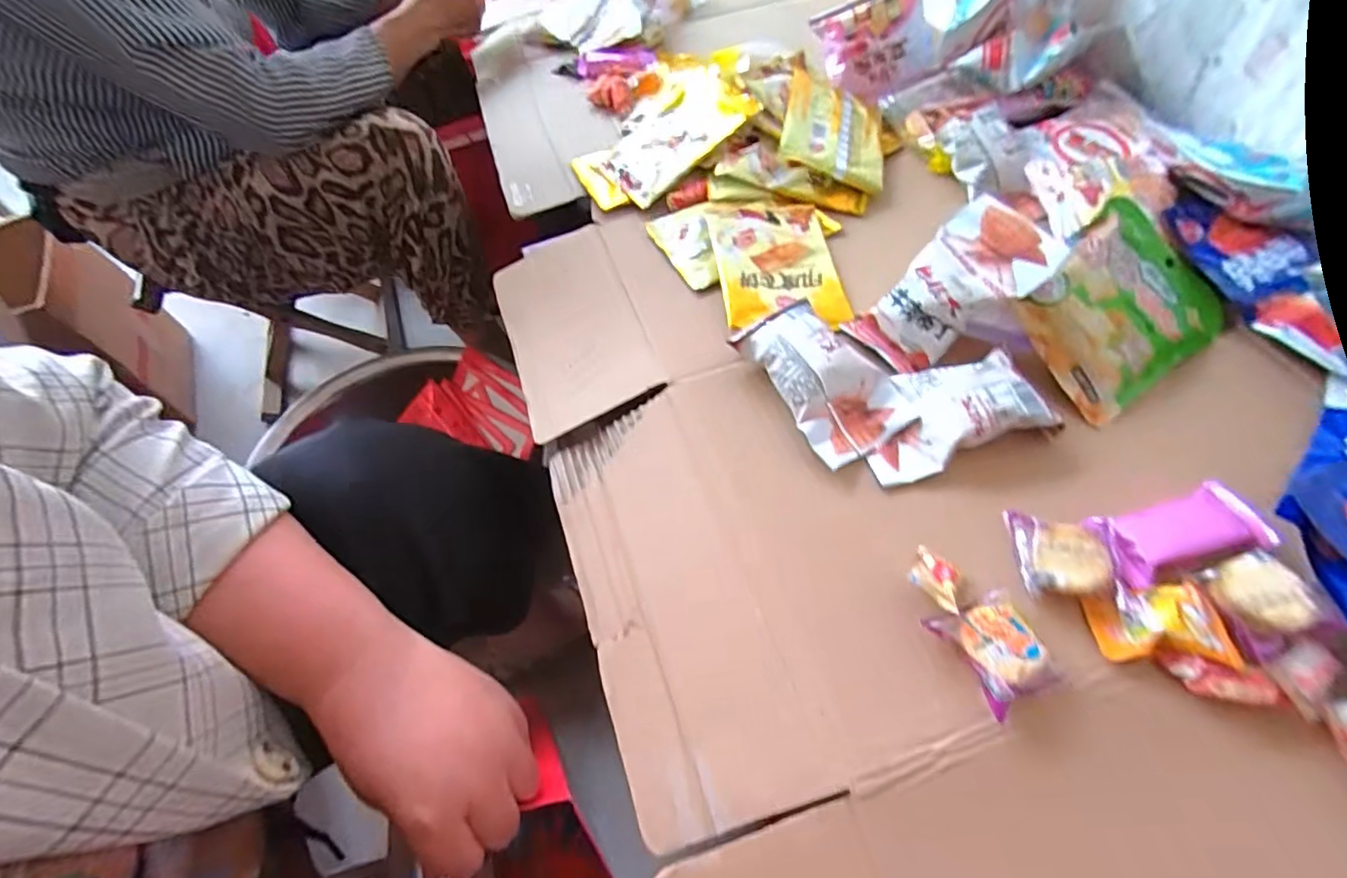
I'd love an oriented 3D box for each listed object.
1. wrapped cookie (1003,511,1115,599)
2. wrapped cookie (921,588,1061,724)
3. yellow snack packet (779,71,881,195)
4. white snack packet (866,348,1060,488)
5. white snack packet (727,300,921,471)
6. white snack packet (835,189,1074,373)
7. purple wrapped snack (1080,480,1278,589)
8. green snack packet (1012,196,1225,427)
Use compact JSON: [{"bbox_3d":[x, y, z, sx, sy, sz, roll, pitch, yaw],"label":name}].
[{"bbox_3d":[0.228,0.067,0.340,0.044,0.023,0.051,4,57,7],"label":"wrapped cookie"},{"bbox_3d":[0.176,0.115,0.315,0.045,0.021,0.055,-25,58,-12],"label":"wrapped cookie"},{"bbox_3d":[0.161,-0.305,0.567,0.102,0.014,0.136,17,62,-7],"label":"yellow snack packet"},{"bbox_3d":[0.185,-0.019,0.392,0.114,0.033,0.069,-14,57,-5],"label":"white snack packet"},{"bbox_3d":[0.107,-0.046,0.413,0.078,0.038,0.121,-26,59,-13],"label":"white snack packet"},{"bbox_3d":[0.200,-0.110,0.414,0.138,0.033,0.072,-42,56,19],"label":"white snack packet"},{"bbox_3d":[0.299,0.058,0.344,0.094,0.018,0.043,-14,57,-5],"label":"purple wrapped snack"},{"bbox_3d":[0.324,-0.098,0.417,0.155,0.021,0.116,-33,90,-15],"label":"green snack packet"}]

